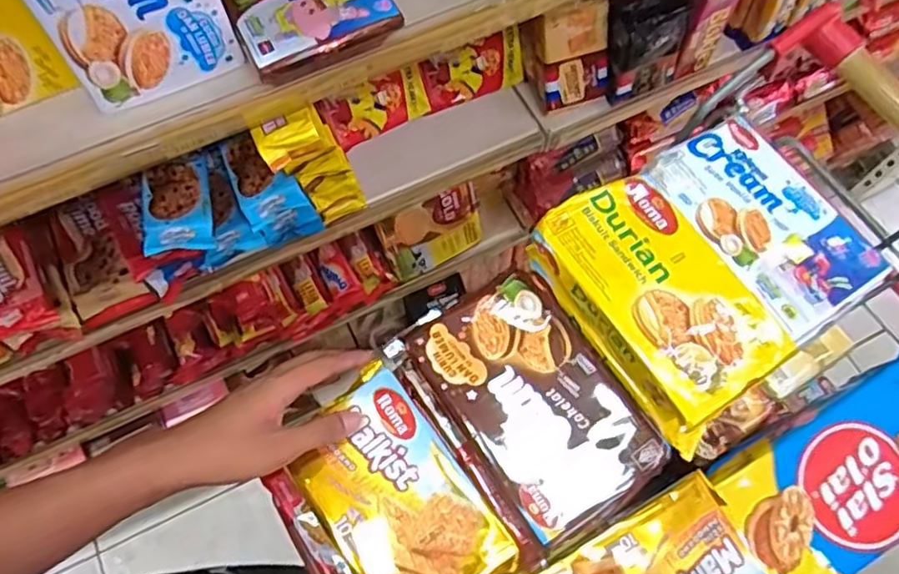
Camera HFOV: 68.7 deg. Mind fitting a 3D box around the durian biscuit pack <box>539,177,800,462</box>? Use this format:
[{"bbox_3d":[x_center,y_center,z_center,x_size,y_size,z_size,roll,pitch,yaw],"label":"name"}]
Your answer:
[{"bbox_3d":[0.172,0.007,0.533,0.123,0.040,0.201,-33,73,-13],"label":"durian biscuit pack"}]

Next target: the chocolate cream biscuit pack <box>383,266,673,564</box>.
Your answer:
[{"bbox_3d":[0.062,0.094,0.533,0.135,0.051,0.198,-30,72,-12],"label":"chocolate cream biscuit pack"}]

